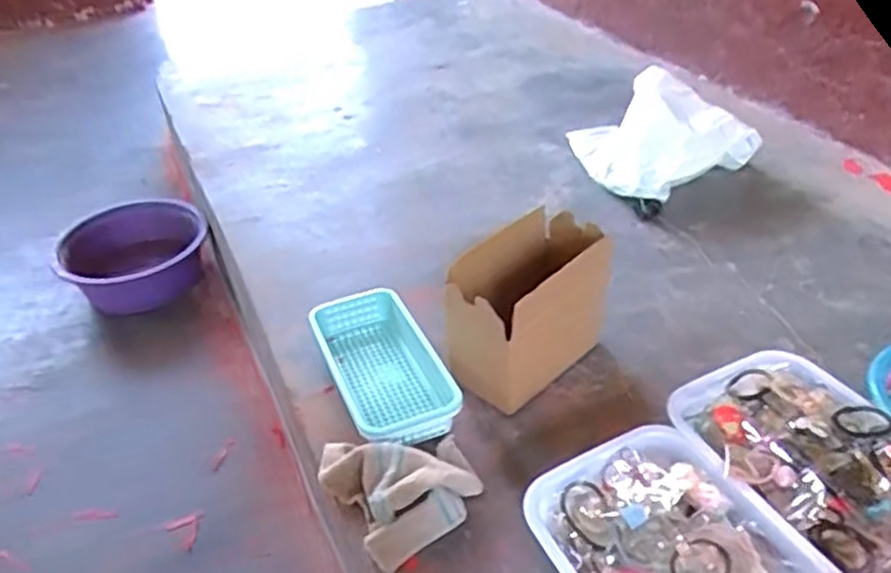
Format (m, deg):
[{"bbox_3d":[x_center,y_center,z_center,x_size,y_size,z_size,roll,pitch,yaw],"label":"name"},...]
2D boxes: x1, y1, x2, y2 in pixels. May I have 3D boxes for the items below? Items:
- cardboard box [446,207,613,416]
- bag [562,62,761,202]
[{"bbox_3d":[0.097,0.034,0.879,0.208,0.185,0.107,-29,46,-29],"label":"cardboard box"},{"bbox_3d":[0.359,-0.284,1.289,0.263,0.135,0.317,-26,45,-27],"label":"bag"}]

